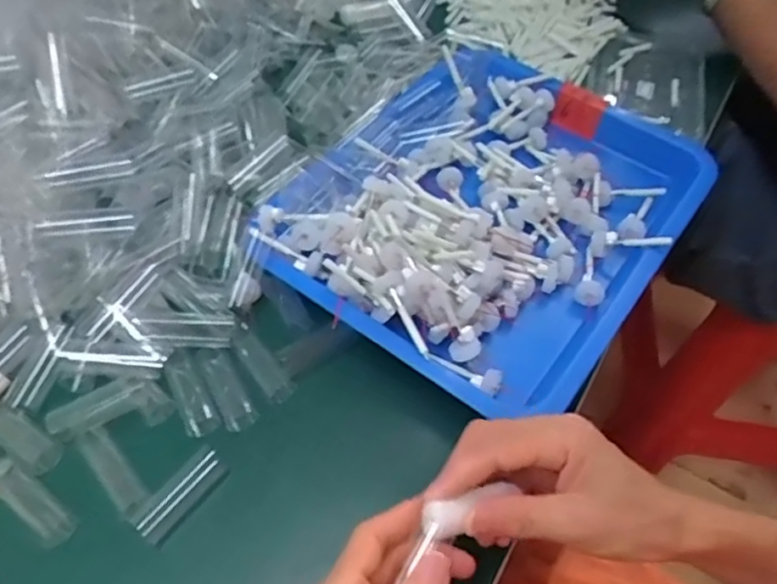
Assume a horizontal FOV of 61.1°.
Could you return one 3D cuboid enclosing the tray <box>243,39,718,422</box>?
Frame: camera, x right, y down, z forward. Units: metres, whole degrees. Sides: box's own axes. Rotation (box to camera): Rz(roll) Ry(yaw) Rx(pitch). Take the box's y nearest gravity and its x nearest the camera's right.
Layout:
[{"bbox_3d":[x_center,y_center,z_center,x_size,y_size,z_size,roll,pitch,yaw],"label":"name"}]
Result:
[{"bbox_3d":[0.083,-0.075,0.526,0.268,0.053,0.335,33,58,18],"label":"tray"}]

